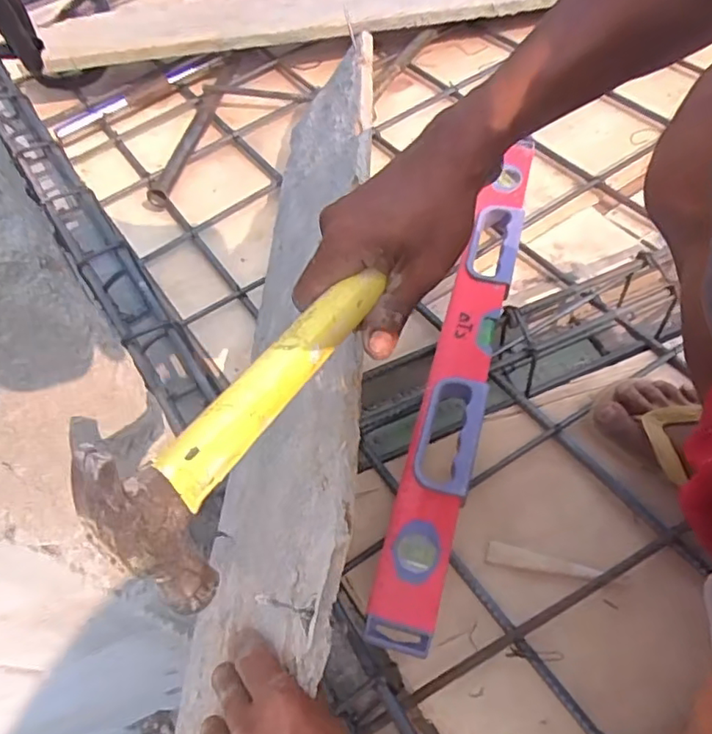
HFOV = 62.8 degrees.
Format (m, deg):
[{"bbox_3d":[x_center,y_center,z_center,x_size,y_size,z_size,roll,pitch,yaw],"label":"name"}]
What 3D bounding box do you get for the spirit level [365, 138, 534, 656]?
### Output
[{"bbox_3d":[0.110,-0.024,0.573,0.053,0.024,0.561,13,58,11],"label":"spirit level"}]

